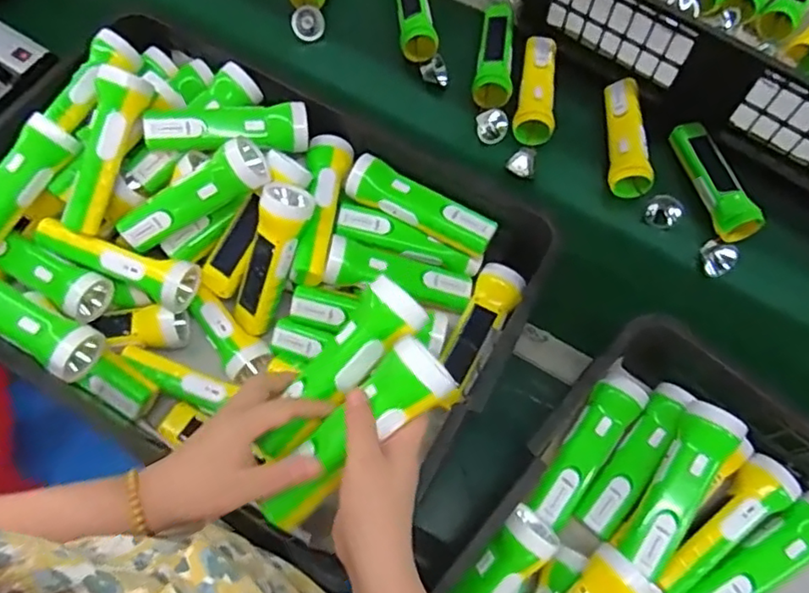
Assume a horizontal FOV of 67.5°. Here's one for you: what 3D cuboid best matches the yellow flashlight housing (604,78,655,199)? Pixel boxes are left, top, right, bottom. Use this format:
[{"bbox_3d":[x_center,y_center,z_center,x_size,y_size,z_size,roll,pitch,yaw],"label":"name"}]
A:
[{"bbox_3d":[0.299,-0.216,0.810,0.054,0.046,0.167,6,63,2],"label":"yellow flashlight housing"}]

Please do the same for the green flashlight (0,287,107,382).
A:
[{"bbox_3d":[-0.382,0.024,0.593,0.174,0.060,0.050,24,65,10],"label":"green flashlight"}]

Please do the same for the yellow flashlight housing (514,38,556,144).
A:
[{"bbox_3d":[0.186,-0.292,0.836,0.055,0.041,0.175,11,64,4],"label":"yellow flashlight housing"}]

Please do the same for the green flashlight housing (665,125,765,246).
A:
[{"bbox_3d":[0.400,-0.153,0.786,0.063,0.047,0.170,-12,64,-8],"label":"green flashlight housing"}]

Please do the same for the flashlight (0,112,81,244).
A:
[{"bbox_3d":[-0.412,-0.110,0.630,0.044,0.044,0.167,36,86,15],"label":"flashlight"}]

